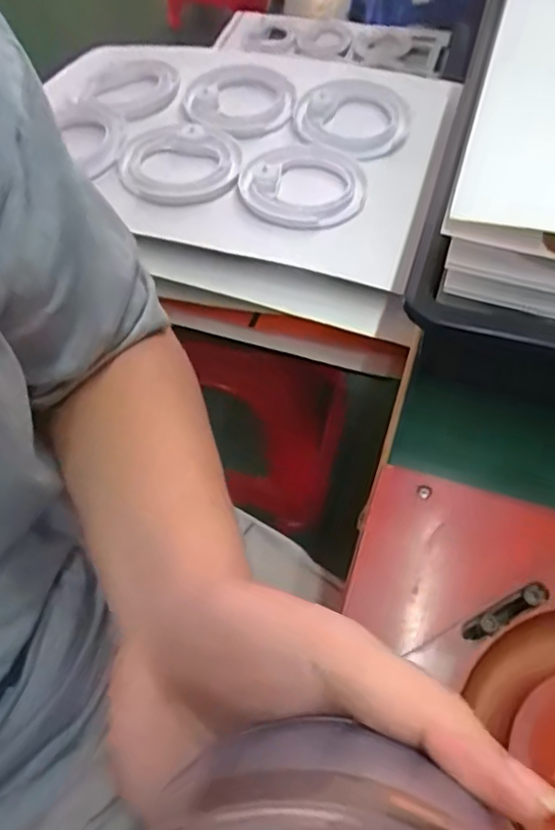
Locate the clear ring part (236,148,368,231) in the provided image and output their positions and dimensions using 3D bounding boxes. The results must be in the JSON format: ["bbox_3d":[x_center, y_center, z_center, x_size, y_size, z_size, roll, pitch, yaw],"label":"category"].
[{"bbox_3d":[0.024,-0.243,0.658,0.134,0.019,0.129,18,60,12],"label":"clear ring part"}]

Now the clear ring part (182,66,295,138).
[{"bbox_3d":[-0.045,-0.382,0.755,0.132,0.031,0.132,0,58,1],"label":"clear ring part"}]

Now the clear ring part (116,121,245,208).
[{"bbox_3d":[-0.105,-0.276,0.681,0.125,0.022,0.122,-6,58,-3],"label":"clear ring part"}]

